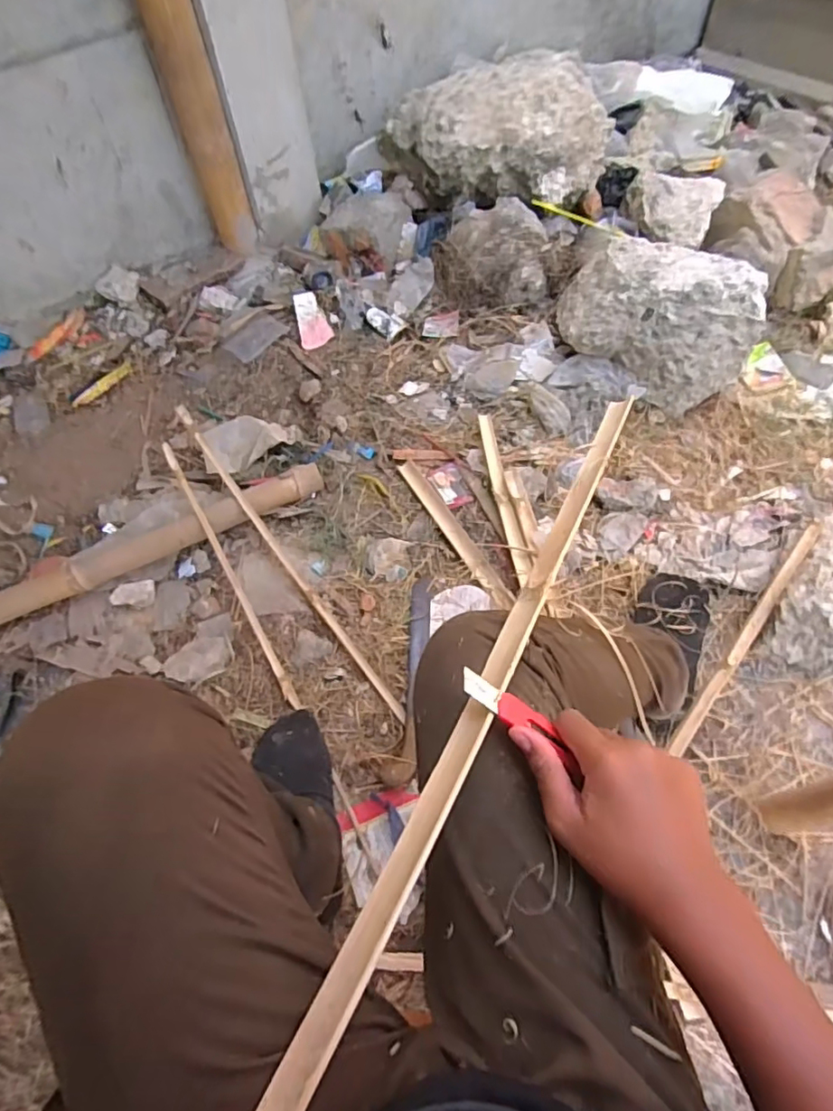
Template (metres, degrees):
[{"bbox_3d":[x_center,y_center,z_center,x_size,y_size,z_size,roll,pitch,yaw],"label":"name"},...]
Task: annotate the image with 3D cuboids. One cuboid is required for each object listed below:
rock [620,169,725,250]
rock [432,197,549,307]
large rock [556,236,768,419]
[{"bbox_3d":[0.511,-0.703,1.165,0.183,0.081,0.143,17,61,15],"label":"rock"},{"bbox_3d":[0.151,-0.611,1.187,0.227,0.124,0.210,0,58,5],"label":"rock"},{"bbox_3d":[0.433,-0.449,1.056,0.326,0.219,0.257,14,61,10],"label":"large rock"}]

